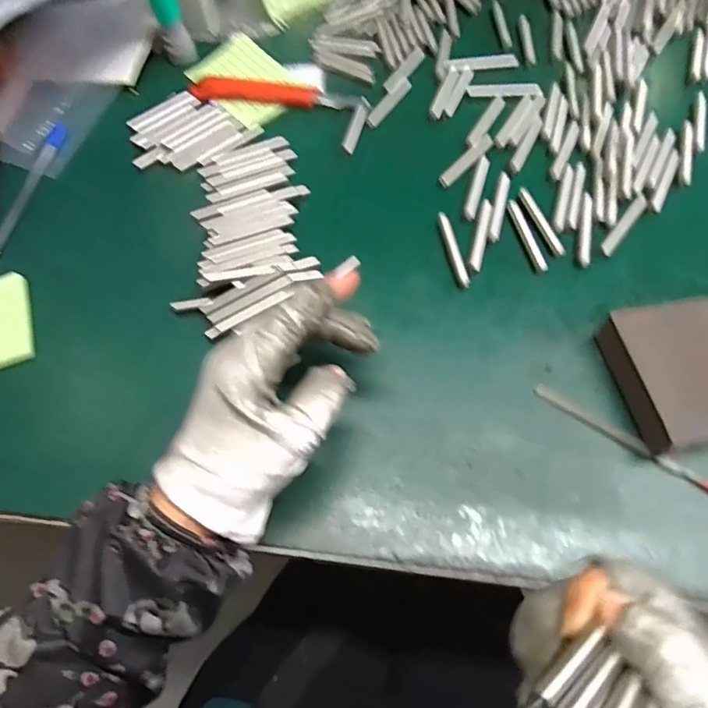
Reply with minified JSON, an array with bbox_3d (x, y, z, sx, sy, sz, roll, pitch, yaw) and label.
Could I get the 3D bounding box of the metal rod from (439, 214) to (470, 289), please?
[{"bbox_3d":[0.067,-0.071,0.354,0.008,0.004,0.060,-12,63,-2],"label":"metal rod"}]

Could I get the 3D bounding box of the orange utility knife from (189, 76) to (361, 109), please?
[{"bbox_3d":[-0.064,-0.219,0.435,0.140,0.007,0.028,8,64,9],"label":"orange utility knife"}]

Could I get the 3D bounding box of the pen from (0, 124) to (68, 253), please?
[{"bbox_3d":[-0.254,-0.127,0.403,0.011,0.008,0.143,7,64,8],"label":"pen"}]

